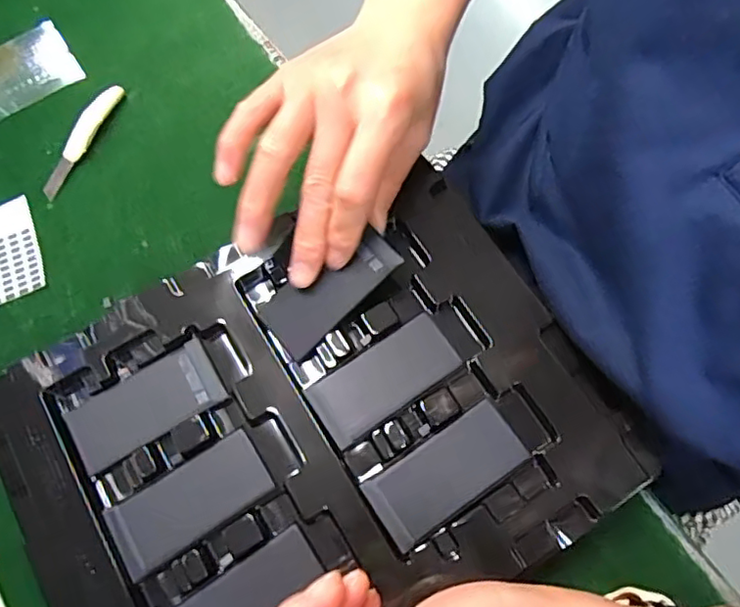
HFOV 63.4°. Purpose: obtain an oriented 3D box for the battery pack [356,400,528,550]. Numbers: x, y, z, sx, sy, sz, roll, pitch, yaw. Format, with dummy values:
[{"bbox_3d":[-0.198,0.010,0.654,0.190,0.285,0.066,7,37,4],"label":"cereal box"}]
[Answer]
[{"bbox_3d":[0.037,0.082,0.293,0.077,0.005,0.035,-32,72,-10],"label":"battery pack"}]

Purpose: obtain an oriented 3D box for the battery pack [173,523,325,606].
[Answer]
[{"bbox_3d":[-0.058,0.138,0.272,0.076,0.004,0.036,-31,72,-10],"label":"battery pack"}]

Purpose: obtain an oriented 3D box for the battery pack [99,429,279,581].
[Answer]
[{"bbox_3d":[-0.087,0.095,0.288,0.076,0.004,0.035,-31,72,-10],"label":"battery pack"}]

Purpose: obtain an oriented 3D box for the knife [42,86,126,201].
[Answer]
[{"bbox_3d":[-0.189,-0.108,0.391,0.017,0.012,0.084,21,71,9],"label":"knife"}]

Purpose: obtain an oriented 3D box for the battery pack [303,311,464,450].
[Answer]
[{"bbox_3d":[0.007,0.038,0.308,0.075,0.006,0.035,-32,72,-10],"label":"battery pack"}]

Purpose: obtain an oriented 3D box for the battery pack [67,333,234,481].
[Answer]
[{"bbox_3d":[-0.114,0.051,0.305,0.076,0.004,0.036,-31,72,-10],"label":"battery pack"}]

